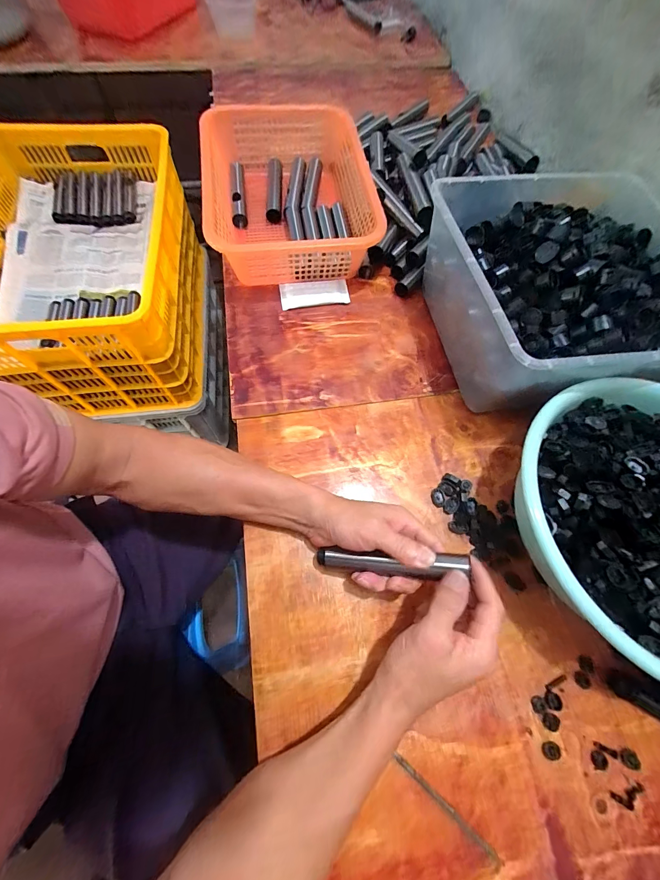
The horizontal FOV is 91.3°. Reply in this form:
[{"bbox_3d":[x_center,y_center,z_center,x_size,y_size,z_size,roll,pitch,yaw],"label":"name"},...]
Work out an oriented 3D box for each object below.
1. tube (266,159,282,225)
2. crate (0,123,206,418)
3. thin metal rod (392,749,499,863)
[{"bbox_3d":[-0.100,-0.453,0.584,0.028,0.027,0.141,-1,68,-3],"label":"tube"},{"bbox_3d":[-0.564,-0.407,0.781,0.449,0.311,0.633,-2,68,-3],"label":"crate"},{"bbox_3d":[0.104,0.329,0.290,0.112,0.004,0.006,40,72,13],"label":"thin metal rod"}]

